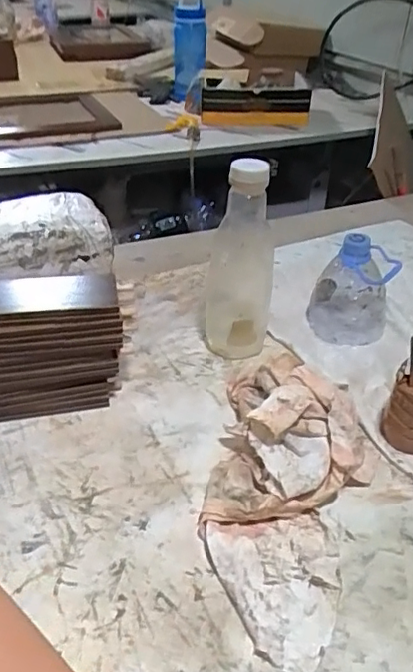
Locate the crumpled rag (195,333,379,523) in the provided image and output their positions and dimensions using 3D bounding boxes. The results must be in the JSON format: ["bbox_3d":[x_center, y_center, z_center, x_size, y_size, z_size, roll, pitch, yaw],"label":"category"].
[{"bbox_3d":[0.084,0.092,0.527,0.149,0.072,0.191,7,36,8],"label":"crumpled rag"}]

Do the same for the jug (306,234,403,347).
[{"bbox_3d":[0.185,-0.067,0.716,0.098,0.120,0.098,9,36,11],"label":"jug"}]

